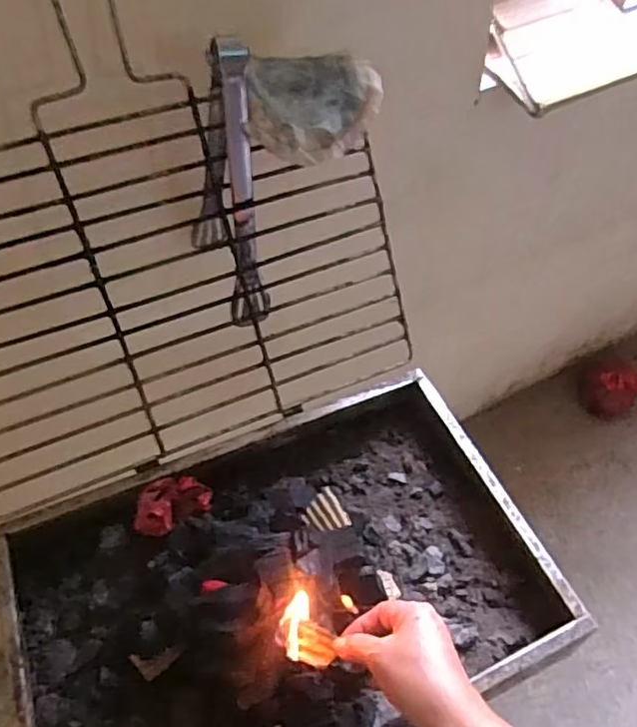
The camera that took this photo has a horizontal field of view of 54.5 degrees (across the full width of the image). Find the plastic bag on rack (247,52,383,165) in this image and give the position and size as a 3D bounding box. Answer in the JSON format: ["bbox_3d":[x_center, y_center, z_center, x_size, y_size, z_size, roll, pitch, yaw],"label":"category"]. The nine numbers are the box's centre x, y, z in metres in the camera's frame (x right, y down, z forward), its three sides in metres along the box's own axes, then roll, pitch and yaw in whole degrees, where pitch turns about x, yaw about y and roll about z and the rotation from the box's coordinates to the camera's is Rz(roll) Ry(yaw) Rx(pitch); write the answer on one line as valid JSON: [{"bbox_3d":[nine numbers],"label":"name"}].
[{"bbox_3d":[-0.001,-0.234,0.562,0.123,0.066,0.087,-8,52,-3],"label":"plastic bag on rack"}]

